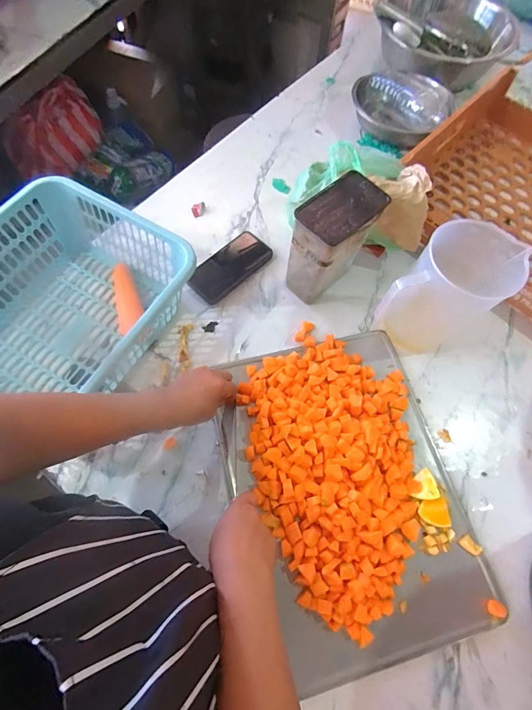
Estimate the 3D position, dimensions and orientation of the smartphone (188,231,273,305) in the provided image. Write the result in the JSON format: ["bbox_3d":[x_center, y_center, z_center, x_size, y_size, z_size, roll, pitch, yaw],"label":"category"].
[{"bbox_3d":[-0.067,-0.169,0.674,0.082,0.010,0.165,43,73,15],"label":"smartphone"}]

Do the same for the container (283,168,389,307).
[{"bbox_3d":[0.108,-0.183,0.593,0.135,0.199,0.083,-42,74,-16],"label":"container"}]

